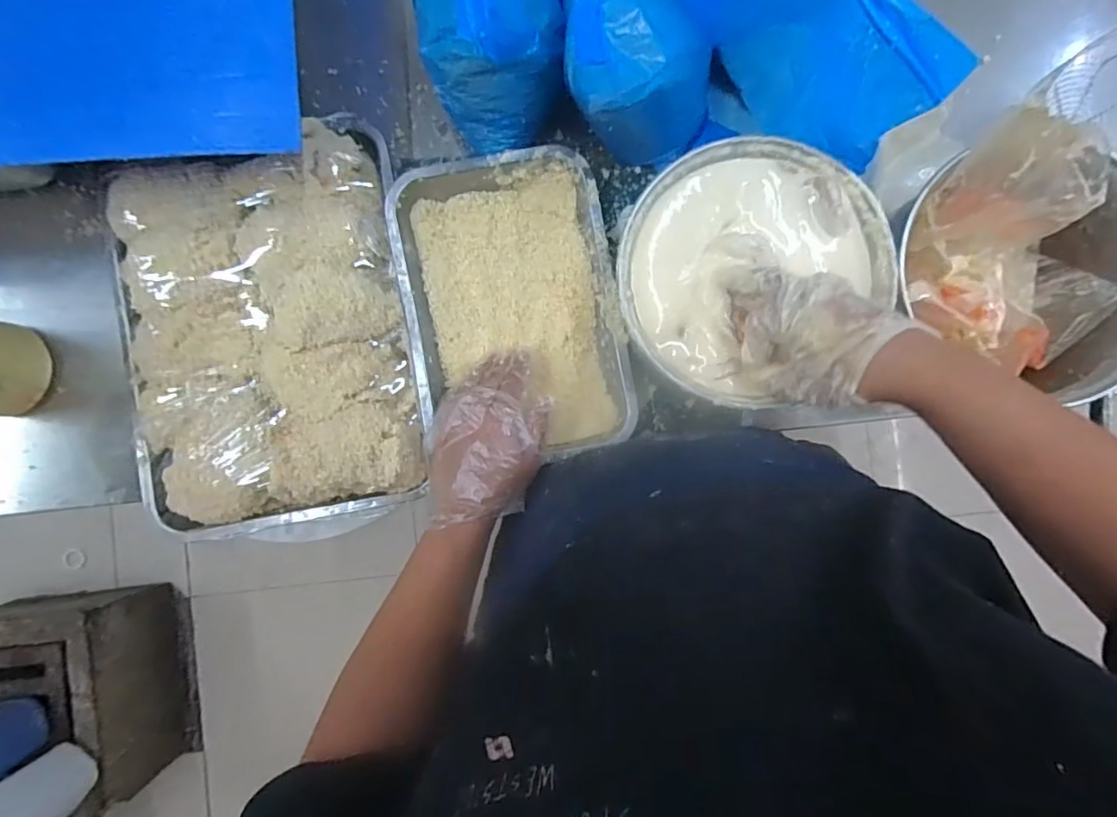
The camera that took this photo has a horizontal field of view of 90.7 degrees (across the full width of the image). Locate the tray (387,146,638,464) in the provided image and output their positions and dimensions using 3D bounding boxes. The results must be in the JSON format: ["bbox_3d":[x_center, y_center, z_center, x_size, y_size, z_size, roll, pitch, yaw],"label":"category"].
[{"bbox_3d":[-0.045,-0.099,0.561,0.206,0.046,0.298,-11,88,0],"label":"tray"}]

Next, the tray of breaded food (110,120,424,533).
[{"bbox_3d":[-0.281,-0.079,0.524,0.267,0.058,0.376,-11,88,0],"label":"tray of breaded food"}]

